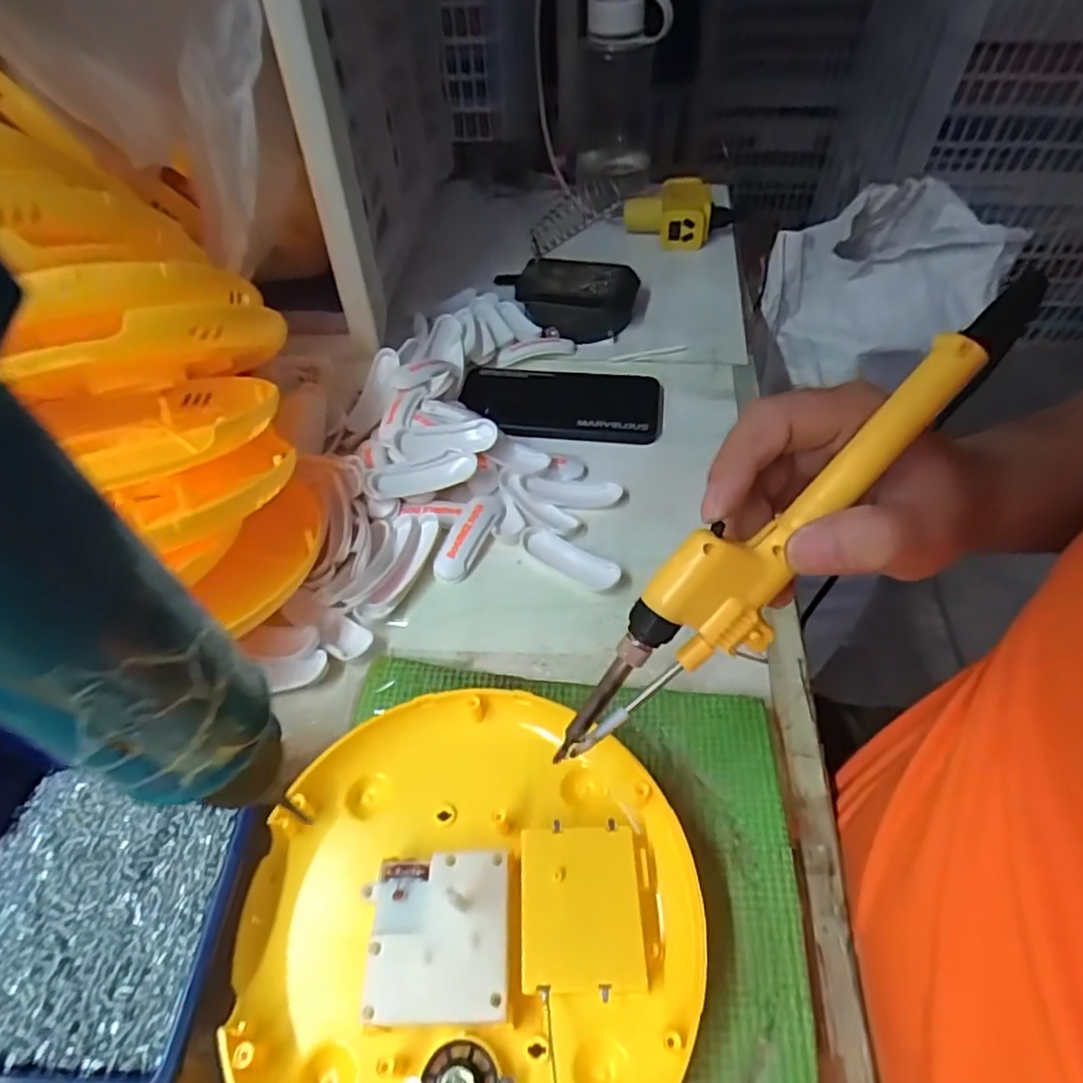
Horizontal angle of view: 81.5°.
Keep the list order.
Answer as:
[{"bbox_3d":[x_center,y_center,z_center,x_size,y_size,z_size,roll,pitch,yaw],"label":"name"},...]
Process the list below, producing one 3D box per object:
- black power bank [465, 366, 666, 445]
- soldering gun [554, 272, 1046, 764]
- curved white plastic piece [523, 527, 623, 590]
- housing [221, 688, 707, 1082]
[{"bbox_3d":[0.018,-0.115,0.502,0.158,0.012,0.081,4,52,3],"label":"black power bank"},{"bbox_3d":[0.085,0.001,0.229,0.229,0.035,0.035,-47,59,9],"label":"soldering gun"},{"bbox_3d":[0.018,0.012,0.404,0.068,0.009,0.024,24,55,17],"label":"curved white plastic piece"},{"bbox_3d":[-0.031,0.151,0.257,0.178,0.030,0.177,0,52,0],"label":"housing"}]

